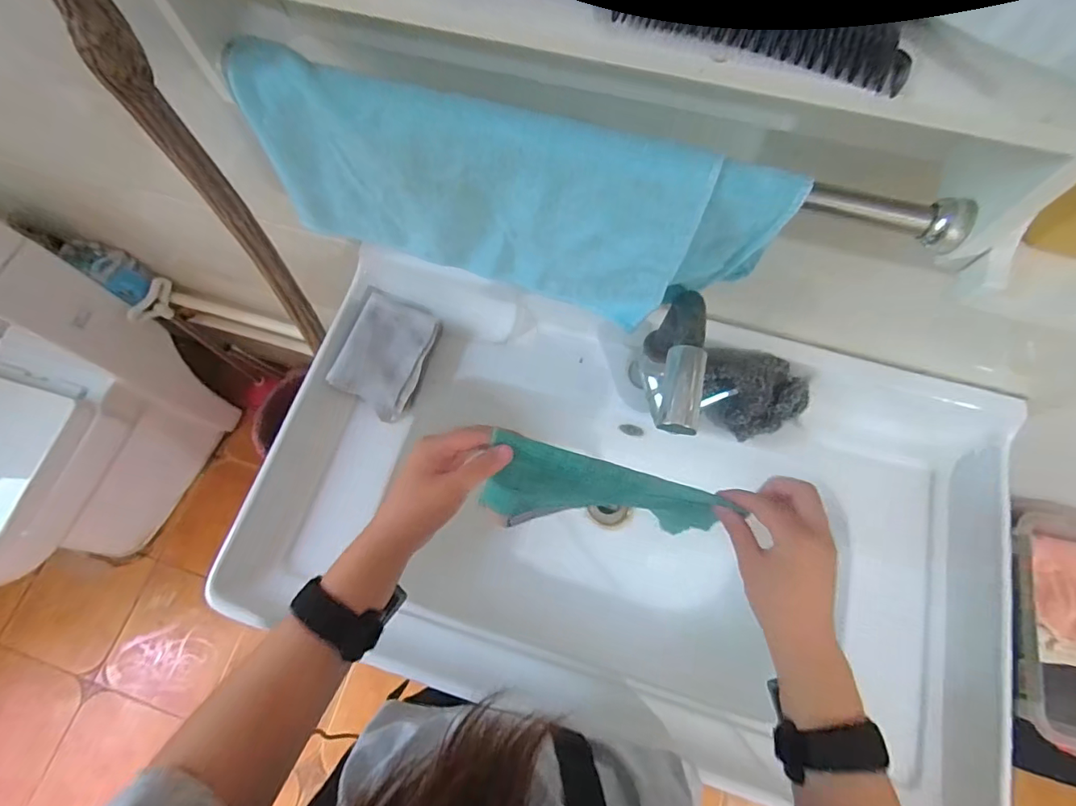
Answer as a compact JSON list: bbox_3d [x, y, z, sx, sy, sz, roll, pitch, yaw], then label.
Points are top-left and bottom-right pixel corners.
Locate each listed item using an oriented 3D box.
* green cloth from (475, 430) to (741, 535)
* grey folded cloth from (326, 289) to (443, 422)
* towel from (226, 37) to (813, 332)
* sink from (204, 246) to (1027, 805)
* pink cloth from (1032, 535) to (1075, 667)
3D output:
[{"bbox_3d":[0.050,0.083,0.457,0.203,0.154,0.049,5,70,5],"label":"green cloth"},{"bbox_3d":[-0.194,-0.059,0.629,0.101,0.020,0.142,21,76,-3],"label":"grey folded cloth"},{"bbox_3d":[-0.023,-0.156,0.382,0.388,0.170,0.044,17,72,7],"label":"towel"},{"bbox_3d":[0.098,0.134,0.614,0.807,0.170,0.472,13,71,8],"label":"sink"},{"bbox_3d":[0.838,0.311,0.773,0.141,0.051,0.186,11,71,6],"label":"pink cloth"}]

